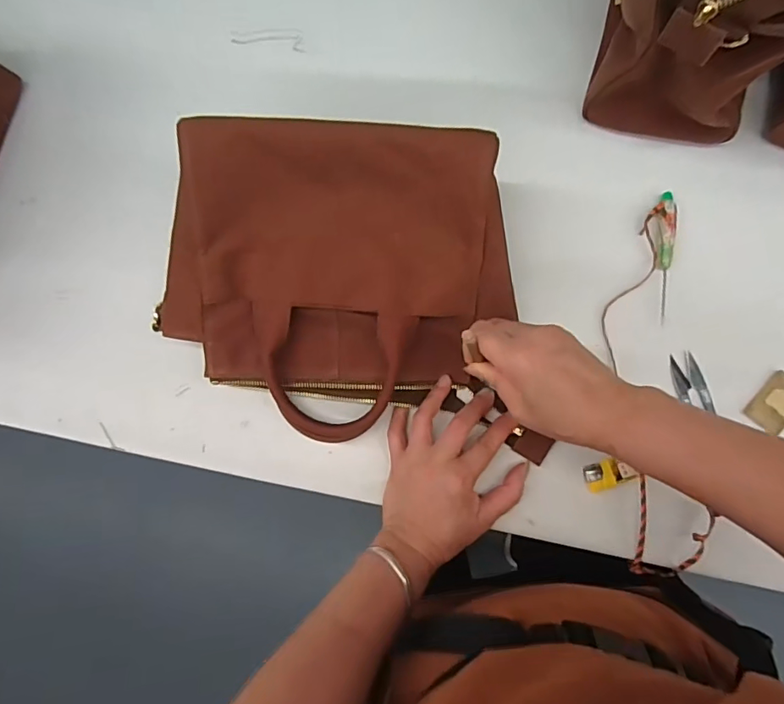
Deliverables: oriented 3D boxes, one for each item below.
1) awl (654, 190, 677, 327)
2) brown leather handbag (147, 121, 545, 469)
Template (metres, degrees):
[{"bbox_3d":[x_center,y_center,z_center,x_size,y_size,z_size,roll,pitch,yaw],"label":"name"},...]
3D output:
[{"bbox_3d":[0.234,-0.082,0.429,0.017,0.011,0.109,1,85,7],"label":"awl"},{"bbox_3d":[-0.035,-0.045,0.396,0.308,0.102,0.225,6,85,8],"label":"brown leather handbag"}]

